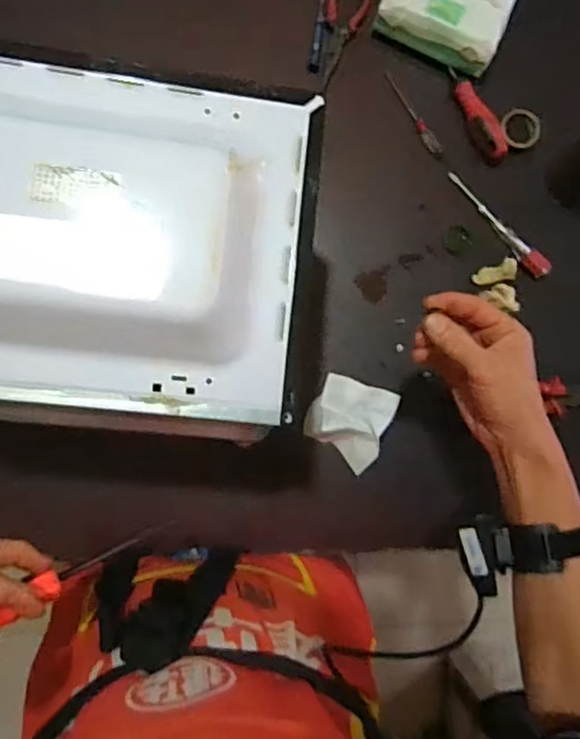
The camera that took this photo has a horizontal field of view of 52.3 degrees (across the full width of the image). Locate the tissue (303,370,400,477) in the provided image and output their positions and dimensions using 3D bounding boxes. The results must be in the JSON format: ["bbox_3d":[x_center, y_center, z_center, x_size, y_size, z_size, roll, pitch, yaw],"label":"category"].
[{"bbox_3d":[0.065,0.058,0.664,0.085,0.038,0.093,21,86,-1],"label":"tissue"}]

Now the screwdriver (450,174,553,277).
[{"bbox_3d":[0.250,-0.175,0.706,0.024,0.022,0.163,-40,89,-4],"label":"screwdriver"}]

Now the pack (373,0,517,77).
[{"bbox_3d":[0.179,-0.418,0.678,0.148,0.072,0.089,28,86,-1],"label":"pack"}]

